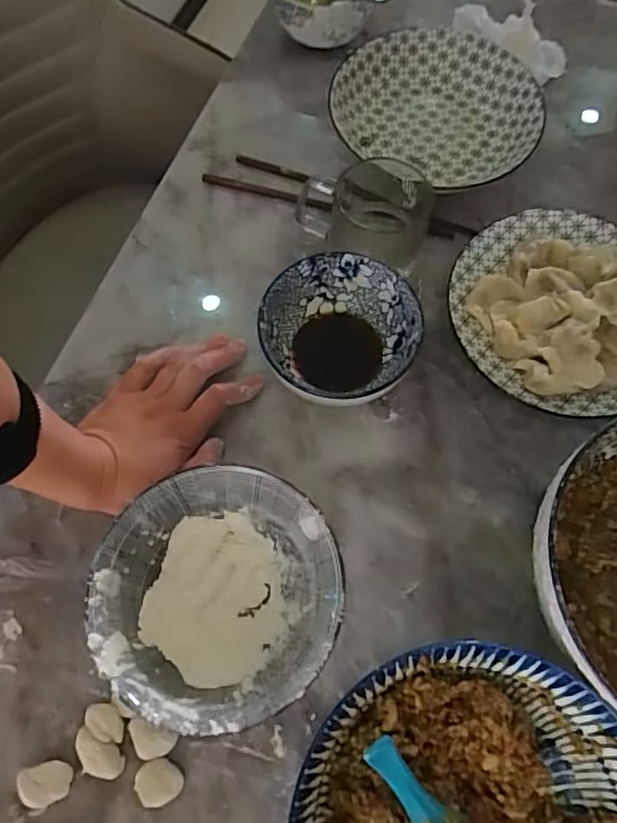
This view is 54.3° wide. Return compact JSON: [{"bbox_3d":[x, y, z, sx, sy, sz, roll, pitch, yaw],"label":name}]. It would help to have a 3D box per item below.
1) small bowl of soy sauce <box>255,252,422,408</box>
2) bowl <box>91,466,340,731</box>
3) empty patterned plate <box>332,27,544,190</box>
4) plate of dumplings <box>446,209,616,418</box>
[{"bbox_3d":[0.029,-0.059,0.491,0.116,0.065,0.119,0,68,0],"label":"small bowl of soy sauce"},{"bbox_3d":[-0.057,0.125,0.410,0.152,0.077,0.150,0,68,0],"label":"bowl"},{"bbox_3d":[0.131,-0.301,0.598,0.189,0.043,0.168,30,71,12],"label":"empty patterned plate"},{"bbox_3d":[0.225,-0.092,0.518,0.193,0.044,0.198,0,68,0],"label":"plate of dumplings"}]

